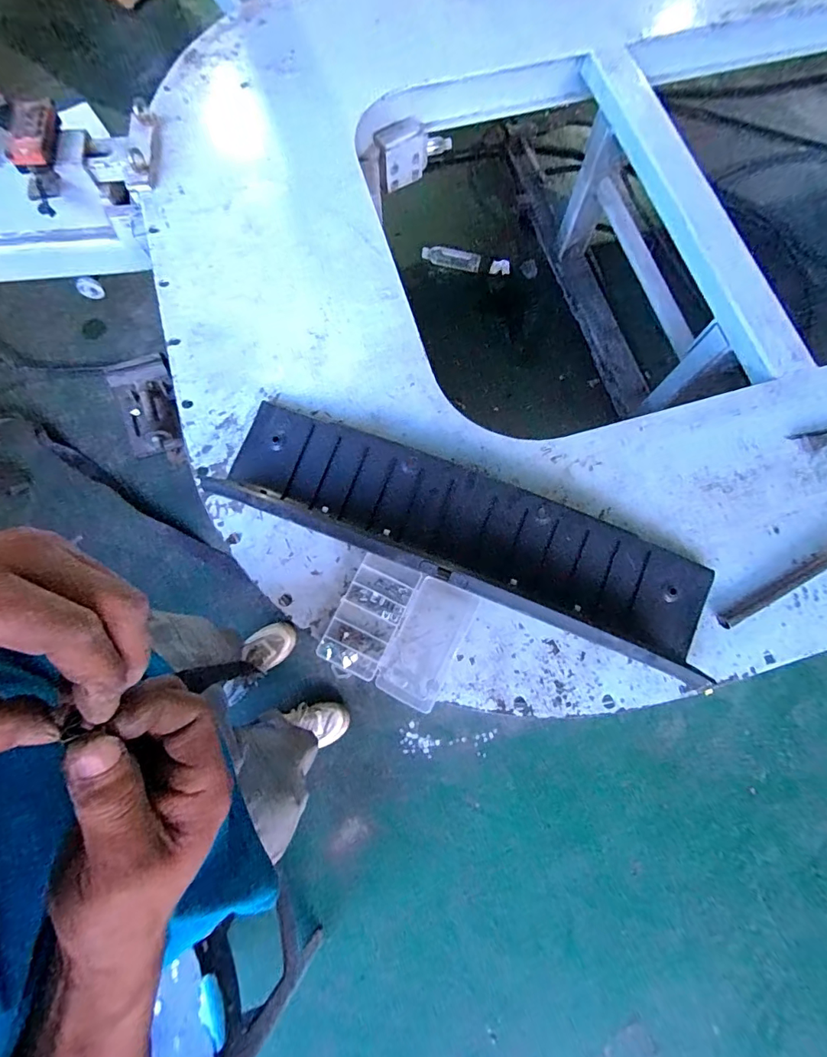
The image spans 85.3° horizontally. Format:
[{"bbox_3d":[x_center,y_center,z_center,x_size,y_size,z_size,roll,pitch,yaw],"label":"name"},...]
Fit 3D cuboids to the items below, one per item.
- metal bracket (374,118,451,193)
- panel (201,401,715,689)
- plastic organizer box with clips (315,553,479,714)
[{"bbox_3d":[-0.007,-1.032,1.240,0.208,0.121,0.065,-25,77,-7],"label":"metal bracket"},{"bbox_3d":[0.085,-0.004,0.754,0.867,0.100,0.215,22,76,5],"label":"panel"},{"bbox_3d":[-0.026,0.170,0.750,0.209,0.031,0.196,22,76,5],"label":"plastic organizer box with clips"}]

